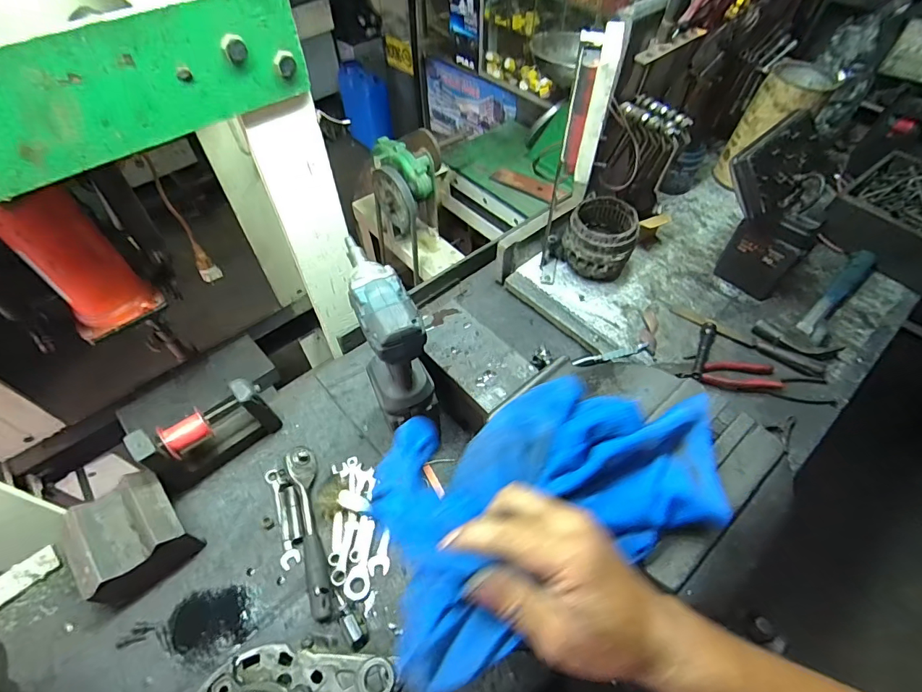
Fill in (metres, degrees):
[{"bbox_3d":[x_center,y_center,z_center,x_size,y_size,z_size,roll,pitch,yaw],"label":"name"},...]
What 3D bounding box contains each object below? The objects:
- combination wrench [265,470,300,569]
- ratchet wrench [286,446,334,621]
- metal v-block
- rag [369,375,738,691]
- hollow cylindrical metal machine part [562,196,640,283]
[{"bbox_3d":[-0.266,0.251,0.662,0.024,0.013,0.148,-20,56,-14],"label":"combination wrench"},{"bbox_3d":[-0.215,0.257,0.640,0.035,0.033,0.236,-15,55,-11],"label":"ratchet wrench"},{"bbox_3d":[-0.442,0.259,0.602,0.125,0.099,0.121,-36,61,-23],"label":"metal v-block"},{"bbox_3d":[0.084,0.103,0.354,0.294,0.078,0.191,-15,55,-10],"label":"rag"},{"bbox_3d":[0.268,-0.197,0.881,0.130,0.131,0.110,28,58,20],"label":"hollow cylindrical metal machine part"}]

